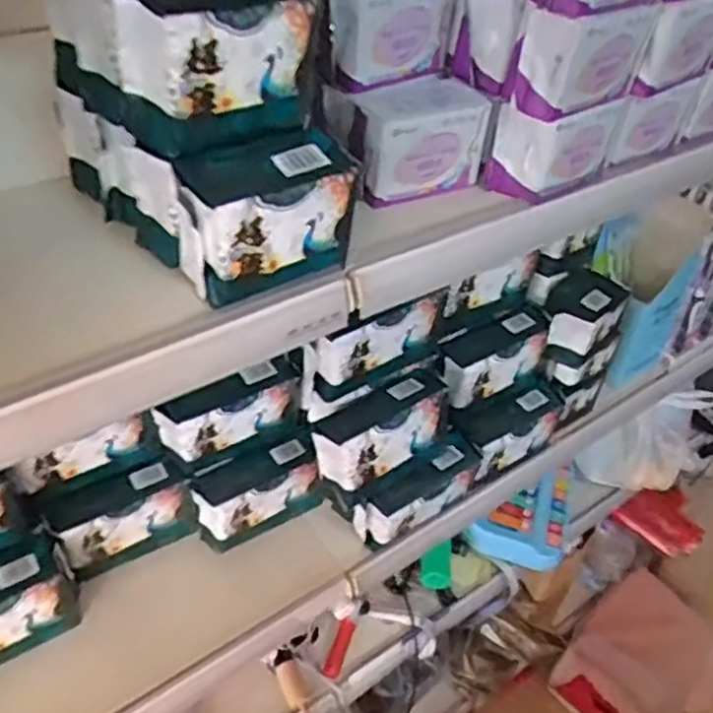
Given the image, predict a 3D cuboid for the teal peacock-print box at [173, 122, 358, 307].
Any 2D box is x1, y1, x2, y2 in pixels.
[{"bbox_3d":[-0.059,-0.096,0.481,0.113,0.098,0.059,-20,48,-24],"label":"teal peacock-print box"}]

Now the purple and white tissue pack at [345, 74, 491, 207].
[{"bbox_3d":[0.051,-0.186,0.606,0.113,0.081,0.059,-21,49,-26],"label":"purple and white tissue pack"}]

